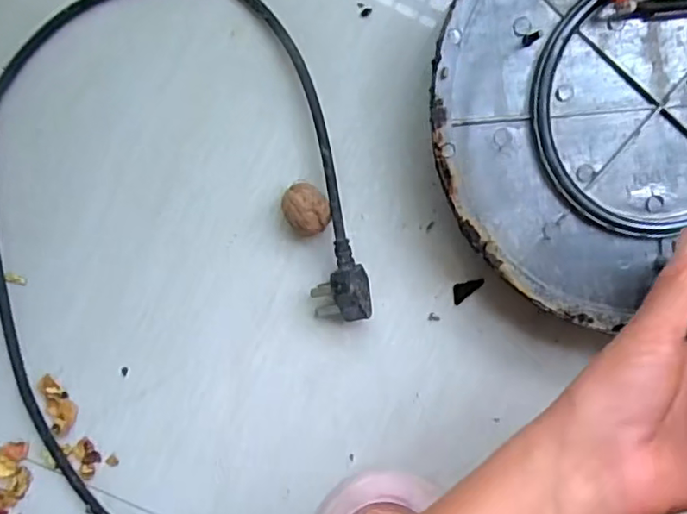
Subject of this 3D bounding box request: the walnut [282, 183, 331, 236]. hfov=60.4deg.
[{"bbox_3d":[-0.023,-0.030,0.382,0.029,0.029,0.033,-6,94,-2],"label":"walnut"}]

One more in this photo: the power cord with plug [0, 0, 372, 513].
[{"bbox_3d":[-0.107,0.027,0.384,0.249,0.031,0.411,-17,94,-1],"label":"power cord with plug"}]

